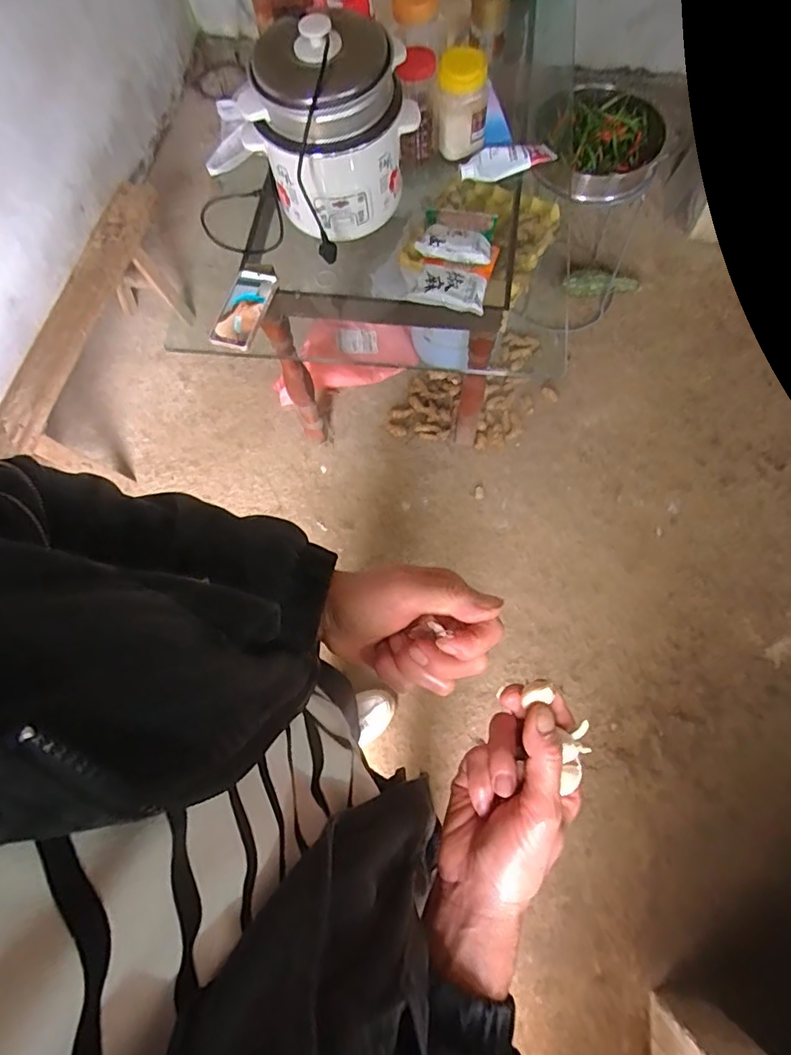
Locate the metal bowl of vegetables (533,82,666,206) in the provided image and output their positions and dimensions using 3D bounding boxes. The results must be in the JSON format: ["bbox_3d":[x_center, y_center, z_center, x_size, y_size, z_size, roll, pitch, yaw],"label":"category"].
[{"bbox_3d":[0.500,-0.962,1.293,0.299,0.123,0.302,6,73,5],"label":"metal bowl of vegetables"}]

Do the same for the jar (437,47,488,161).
[{"bbox_3d":[0.131,-0.829,1.034,0.095,0.151,0.104,-1,72,3],"label":"jar"}]

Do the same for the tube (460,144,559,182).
[{"bbox_3d":[0.225,-0.742,1.071,0.200,0.038,0.056,-16,72,-2],"label":"tube"}]

